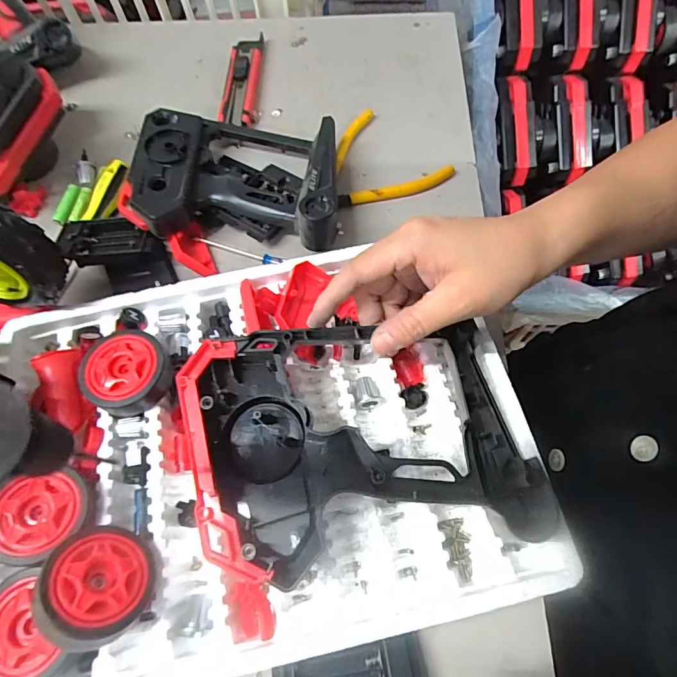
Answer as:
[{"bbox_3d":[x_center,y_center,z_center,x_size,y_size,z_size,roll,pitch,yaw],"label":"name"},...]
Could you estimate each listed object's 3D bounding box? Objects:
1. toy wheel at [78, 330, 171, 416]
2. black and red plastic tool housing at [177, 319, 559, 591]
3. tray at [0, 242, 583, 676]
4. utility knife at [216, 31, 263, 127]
[{"bbox_3d":[-0.147,0.025,0.305,0.050,0.025,0.056,15,66,9],"label":"toy wheel"},{"bbox_3d":[0.010,0.059,0.268,0.194,0.043,0.139,-10,63,-3],"label":"black and red plastic tool housing"},{"bbox_3d":[-0.057,0.061,0.288,0.349,0.060,0.255,-12,65,-3],"label":"tray"},{"bbox_3d":[-0.104,-0.291,0.480,0.036,0.019,0.152,0,65,2],"label":"utility knife"}]

